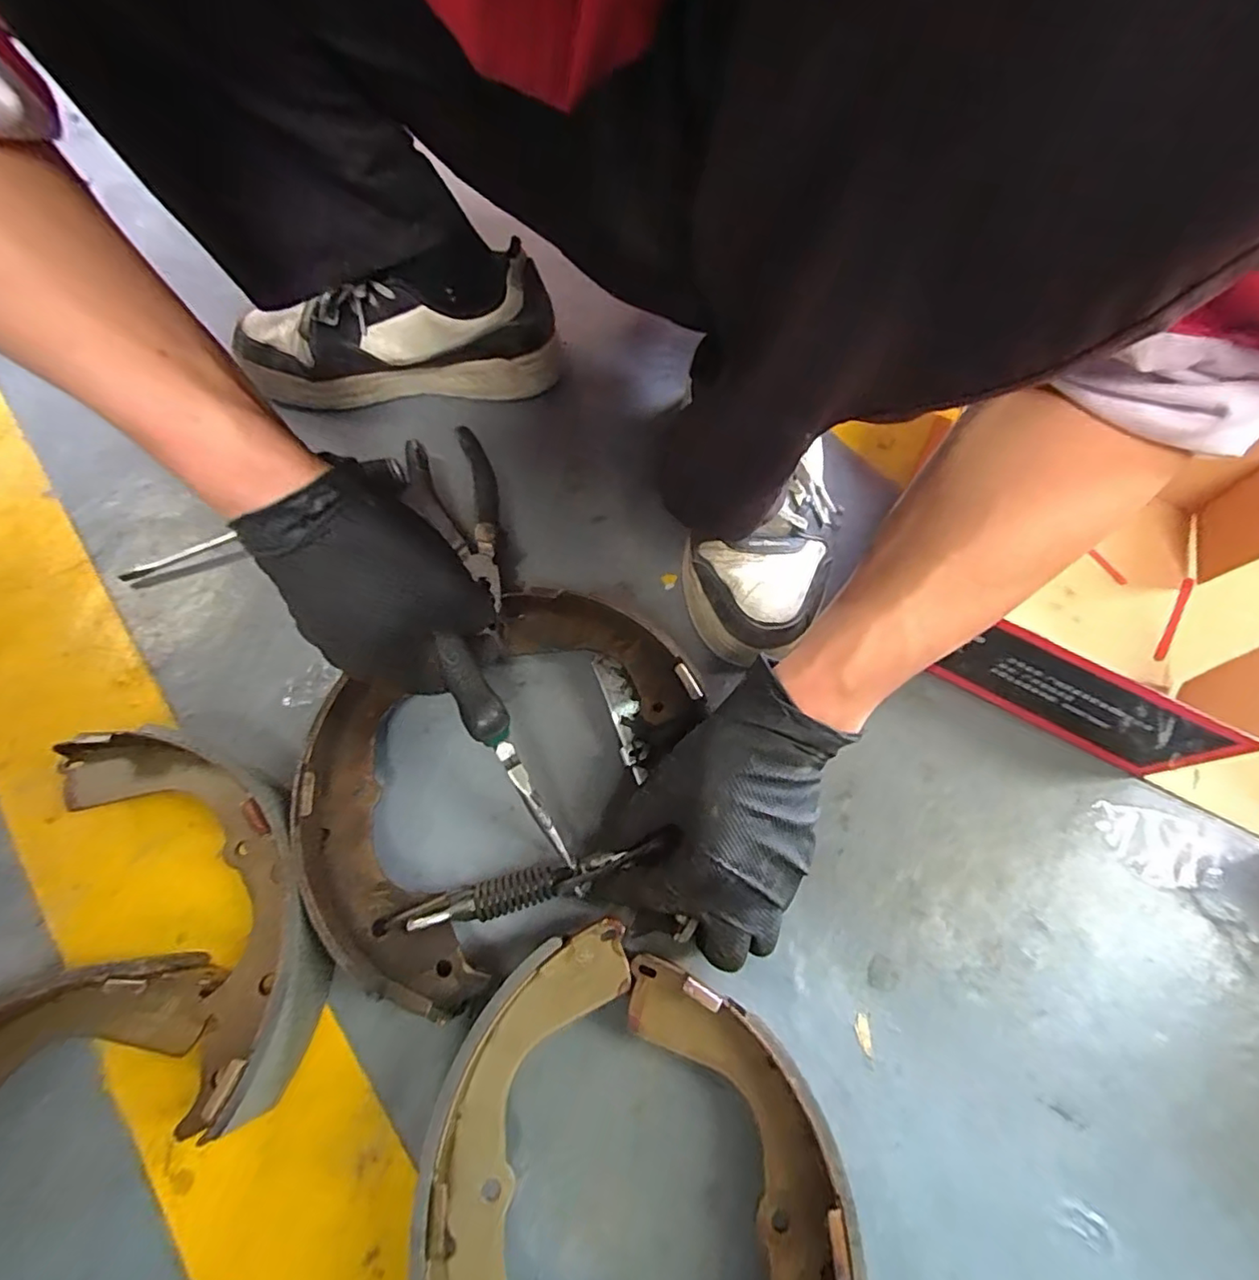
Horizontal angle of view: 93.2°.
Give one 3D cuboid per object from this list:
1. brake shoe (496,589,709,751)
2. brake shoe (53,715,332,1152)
[{"bbox_3d":[-0.019,0.009,0.409,0.152,0.058,0.064,29,68,11],"label":"brake shoe"},{"bbox_3d":[-0.240,0.134,0.343,0.102,0.059,0.237,-35,71,-15],"label":"brake shoe"}]

